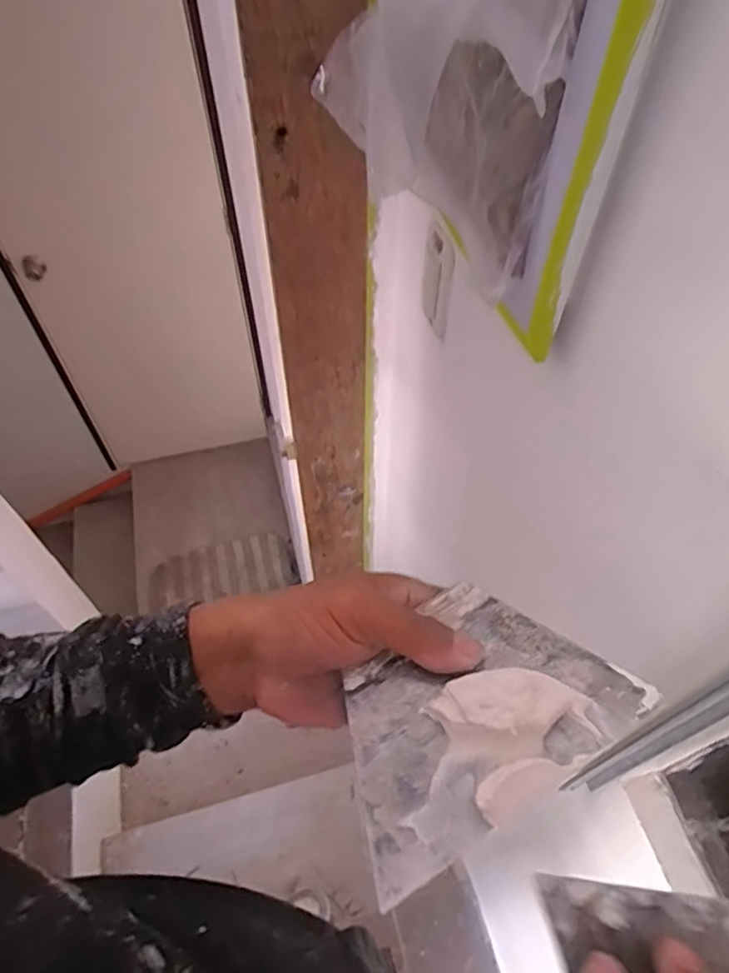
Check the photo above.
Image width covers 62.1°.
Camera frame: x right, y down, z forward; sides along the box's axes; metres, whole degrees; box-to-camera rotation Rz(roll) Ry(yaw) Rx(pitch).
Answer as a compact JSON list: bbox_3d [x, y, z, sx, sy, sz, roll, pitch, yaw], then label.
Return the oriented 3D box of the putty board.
[{"bbox_3d":[0.044,0.096,0.271,0.134,0.017,0.094,-29,49,-15],"label":"putty board"}]

